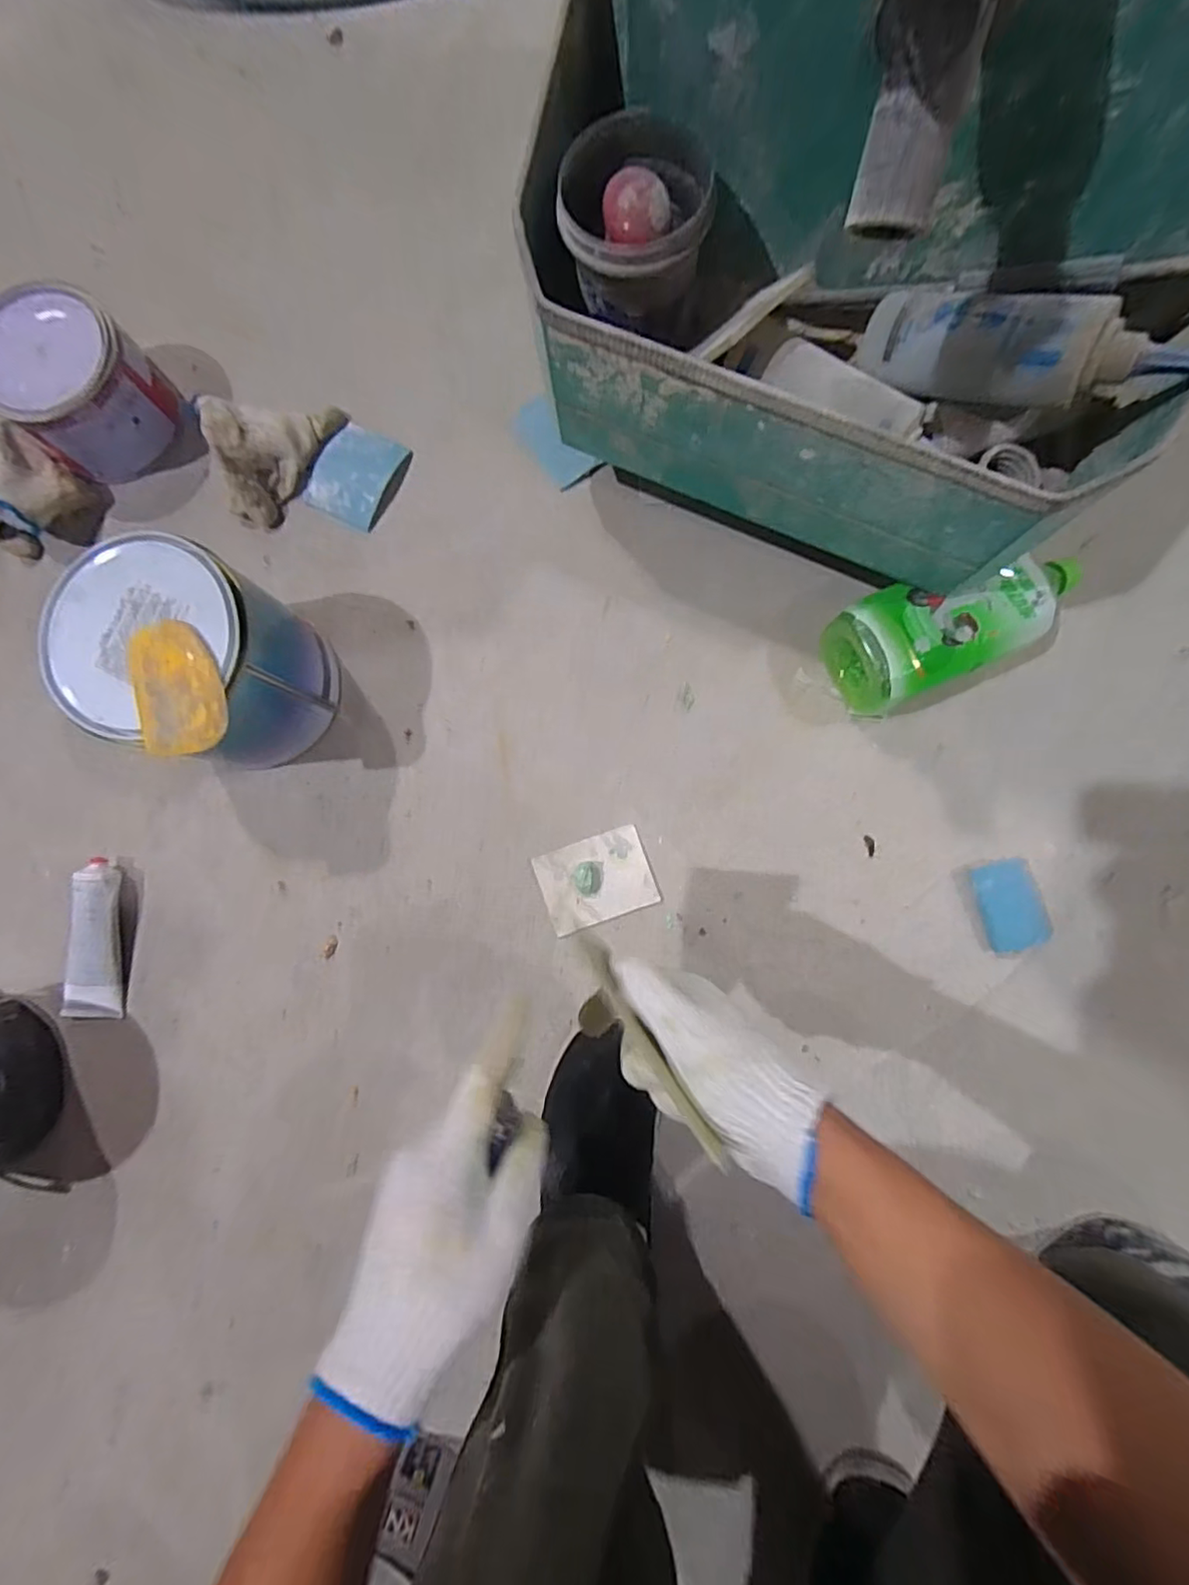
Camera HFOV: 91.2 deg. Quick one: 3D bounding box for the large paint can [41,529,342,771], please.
[{"bbox_3d":[-0.327,-0.107,0.494,0.152,0.154,0.149,6,85,3],"label":"large paint can"}]

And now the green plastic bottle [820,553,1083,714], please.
[{"bbox_3d":[0.314,-0.148,0.505,0.210,0.081,0.090,-25,84,0],"label":"green plastic bottle"}]

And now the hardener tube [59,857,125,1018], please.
[{"bbox_3d":[-0.465,0.137,0.545,0.047,0.028,0.145,3,85,2],"label":"hardener tube"}]

